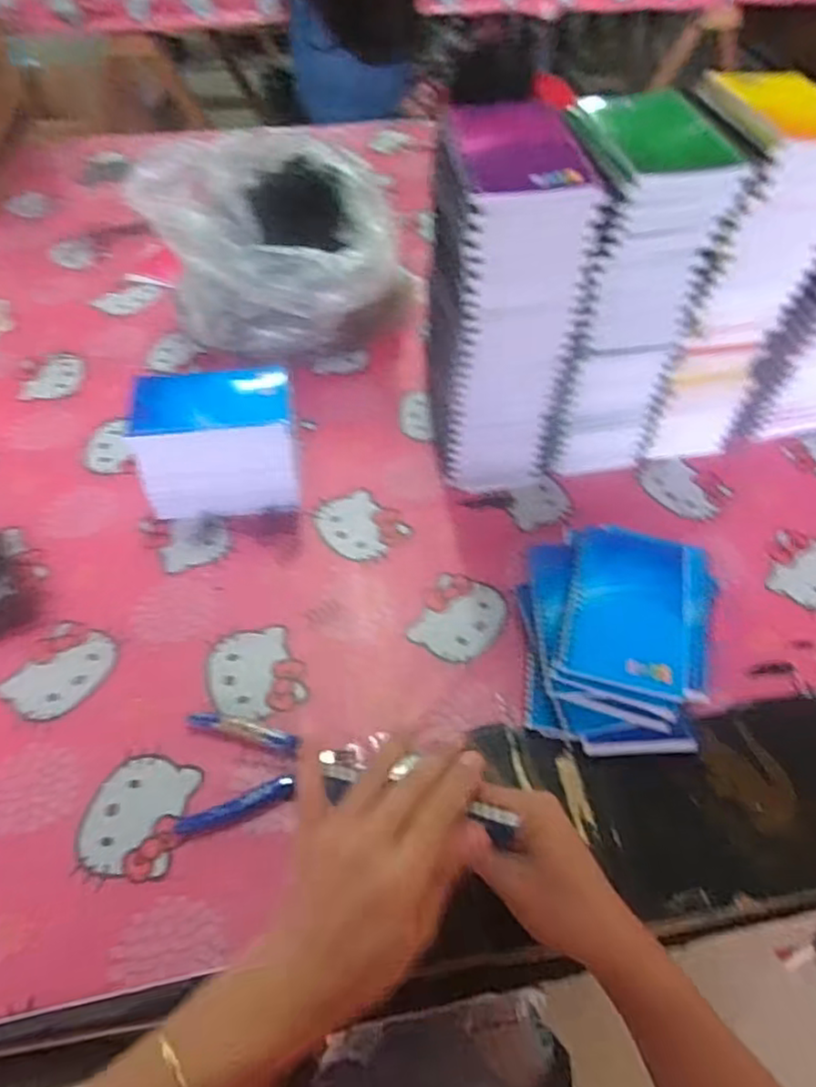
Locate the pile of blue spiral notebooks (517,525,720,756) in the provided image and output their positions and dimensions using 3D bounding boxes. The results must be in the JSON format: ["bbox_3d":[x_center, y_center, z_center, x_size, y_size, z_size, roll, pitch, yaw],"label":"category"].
[{"bbox_3d":[0.153,0.067,0.497,0.132,0.071,0.155,12,52,8],"label":"pile of blue spiral notebooks"}]

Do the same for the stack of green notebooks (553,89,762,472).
[{"bbox_3d":[0.180,-0.205,0.578,0.113,0.291,0.128,-3,52,-4],"label":"stack of green notebooks"}]

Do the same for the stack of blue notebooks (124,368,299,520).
[{"bbox_3d":[-0.166,-0.087,0.583,0.131,0.112,0.075,-4,52,-5],"label":"stack of blue notebooks"}]

